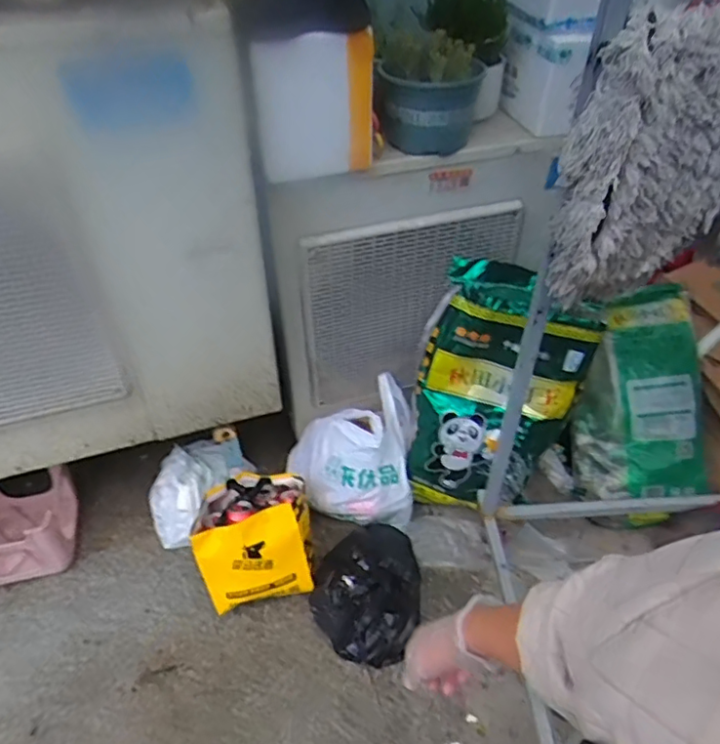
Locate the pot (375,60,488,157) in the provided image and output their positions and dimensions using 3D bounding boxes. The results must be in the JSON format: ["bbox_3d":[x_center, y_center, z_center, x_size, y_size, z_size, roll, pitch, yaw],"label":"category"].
[{"bbox_3d":[0.141,-0.539,1.186,0.218,0.137,0.173,3,43,3],"label":"pot"}]

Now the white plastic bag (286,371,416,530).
[{"bbox_3d":[-0.026,0.205,1.441,0.323,0.189,0.290,0,43,0],"label":"white plastic bag"}]

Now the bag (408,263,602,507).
[{"bbox_3d":[0.306,0.066,1.373,0.374,0.595,0.138,22,22,7],"label":"bag"}]

